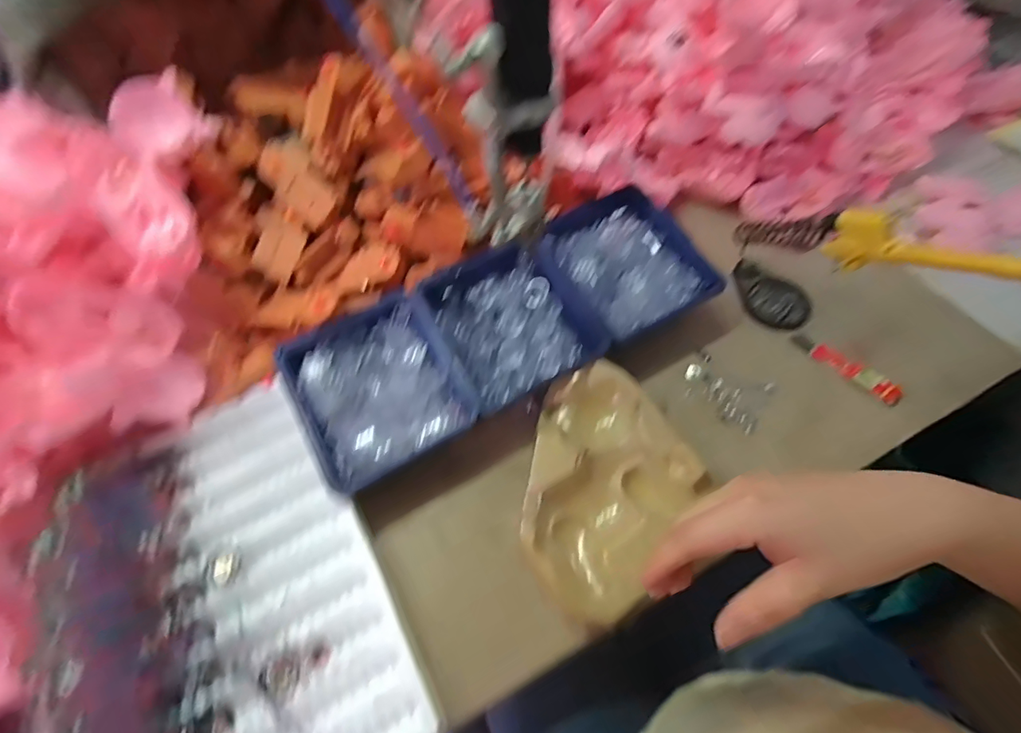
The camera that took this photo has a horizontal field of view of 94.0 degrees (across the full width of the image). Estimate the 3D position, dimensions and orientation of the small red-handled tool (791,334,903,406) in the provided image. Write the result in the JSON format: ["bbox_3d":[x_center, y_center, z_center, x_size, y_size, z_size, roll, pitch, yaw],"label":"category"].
[{"bbox_3d":[0.344,-0.001,0.488,0.023,0.017,0.108,-36,63,-16],"label":"small red-handled tool"}]

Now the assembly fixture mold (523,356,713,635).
[{"bbox_3d":[0.074,0.099,0.414,0.162,0.033,0.184,-29,61,-13],"label":"assembly fixture mold"}]

